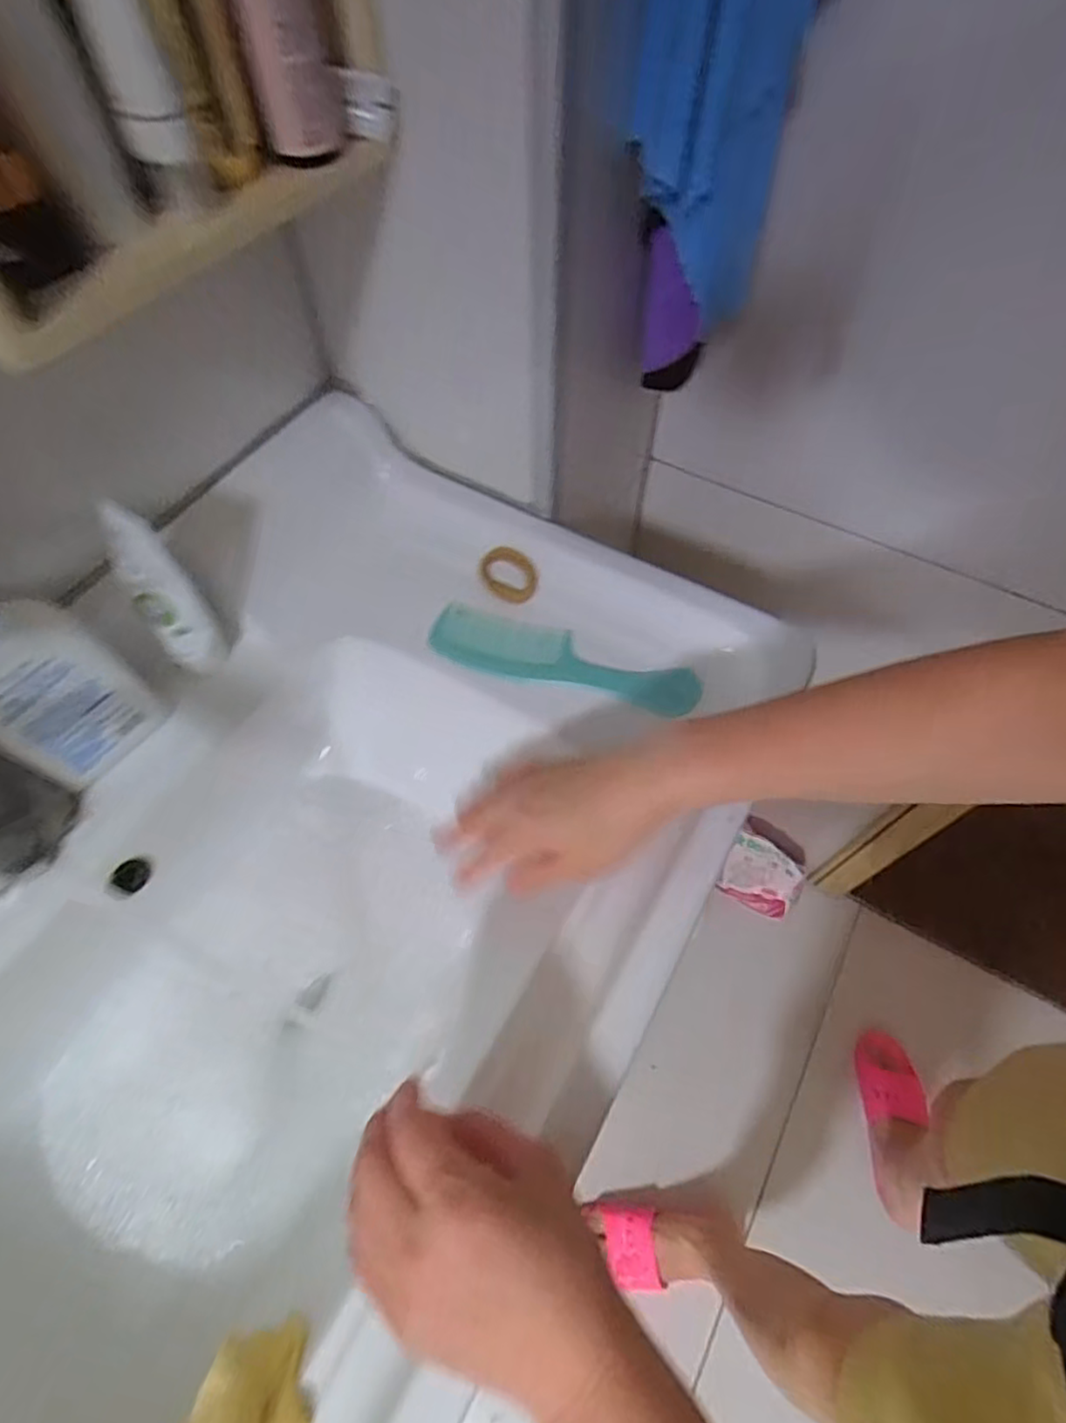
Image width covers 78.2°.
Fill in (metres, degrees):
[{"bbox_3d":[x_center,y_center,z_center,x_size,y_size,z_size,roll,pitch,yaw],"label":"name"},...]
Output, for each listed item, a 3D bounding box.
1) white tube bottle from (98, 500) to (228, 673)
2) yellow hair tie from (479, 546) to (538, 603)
[{"bbox_3d":[-0.254,-0.078,0.455,0.040,0.145,0.029,-34,64,-18],"label":"white tube bottle"},{"bbox_3d":[-0.021,-0.117,0.562,0.052,0.004,0.043,28,91,5],"label":"yellow hair tie"}]

